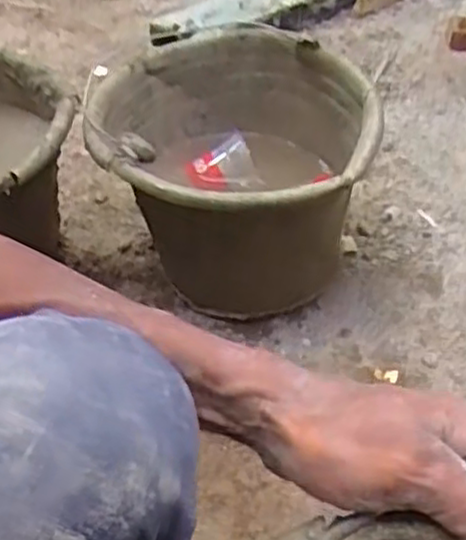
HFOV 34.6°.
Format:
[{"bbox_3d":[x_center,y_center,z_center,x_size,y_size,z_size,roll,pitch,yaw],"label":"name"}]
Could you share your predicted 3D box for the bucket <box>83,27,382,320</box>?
[{"bbox_3d":[0.000,-0.091,0.793,0.259,0.226,0.295,-5,45,-1],"label":"bucket"}]

